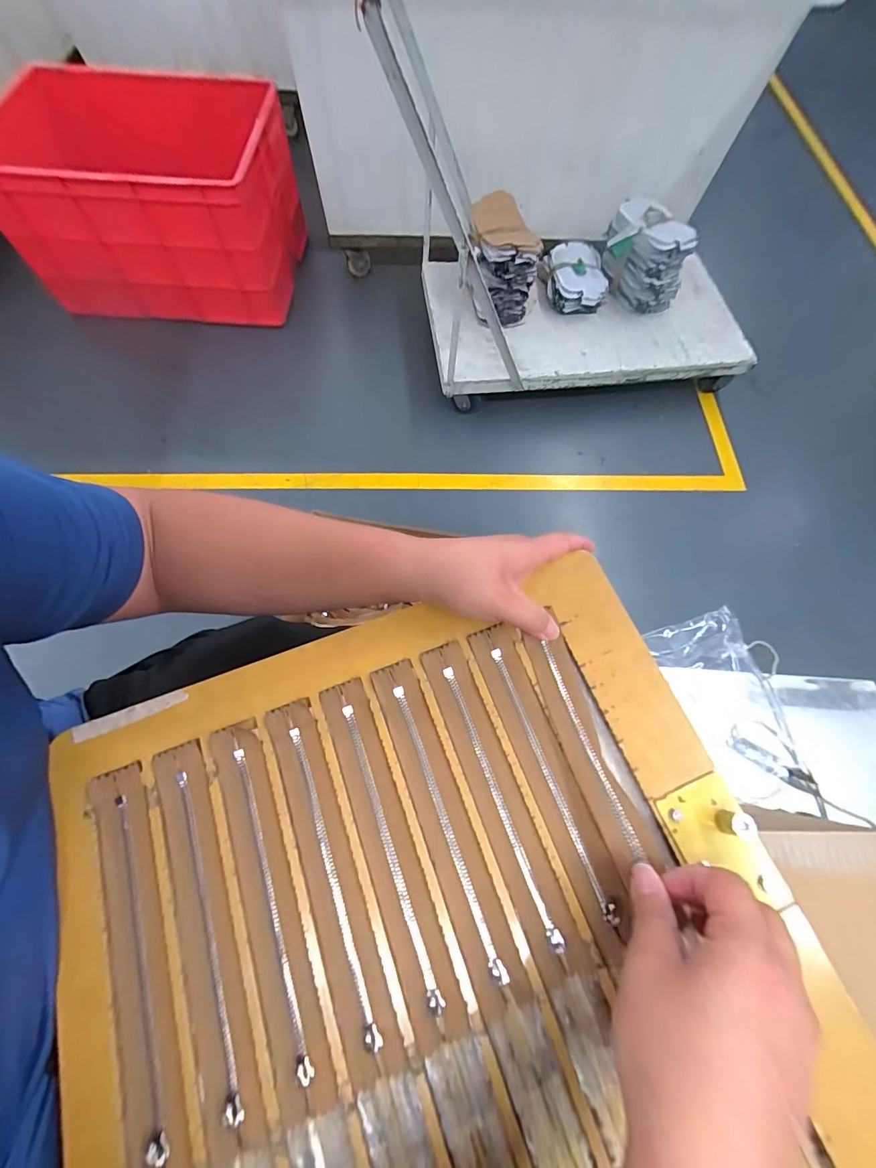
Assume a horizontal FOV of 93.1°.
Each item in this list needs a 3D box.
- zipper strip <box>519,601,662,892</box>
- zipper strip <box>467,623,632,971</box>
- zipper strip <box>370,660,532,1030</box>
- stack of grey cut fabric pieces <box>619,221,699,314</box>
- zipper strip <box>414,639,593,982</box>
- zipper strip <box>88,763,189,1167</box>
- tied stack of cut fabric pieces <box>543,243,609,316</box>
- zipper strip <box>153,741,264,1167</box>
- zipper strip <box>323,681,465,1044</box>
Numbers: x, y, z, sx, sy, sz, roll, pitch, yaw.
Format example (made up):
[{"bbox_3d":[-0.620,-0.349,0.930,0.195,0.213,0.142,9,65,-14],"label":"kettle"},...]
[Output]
[{"bbox_3d":[0.109,0.116,0.309,0.034,0.010,0.170,-13,66,-14],"label":"zipper strip"},{"bbox_3d":[0.079,0.137,0.303,0.033,0.004,0.221,-19,70,-9],"label":"zipper strip"},{"bbox_3d":[0.002,0.164,0.290,0.033,0.004,0.223,-19,69,-10],"label":"zipper strip"},{"bbox_3d":[0.710,-1.028,1.361,0.171,0.226,0.148,2,66,-1],"label":"stack of grey cut fabric pieces"},{"bbox_3d":[0.040,0.151,0.298,0.034,0.007,0.222,-19,70,-11],"label":"zipper strip"},{"bbox_3d":[-0.187,0.230,0.259,0.032,0.004,0.222,-20,71,-11],"label":"zipper strip"},{"bbox_3d":[0.474,-1.059,1.444,0.207,0.104,0.260,1,66,-1],"label":"tied stack of cut fabric pieces"},{"bbox_3d":[-0.150,0.216,0.266,0.033,0.004,0.219,-20,70,-9],"label":"zipper strip"},{"bbox_3d":[-0.037,0.177,0.285,0.034,0.005,0.219,-21,70,-7],"label":"zipper strip"}]

